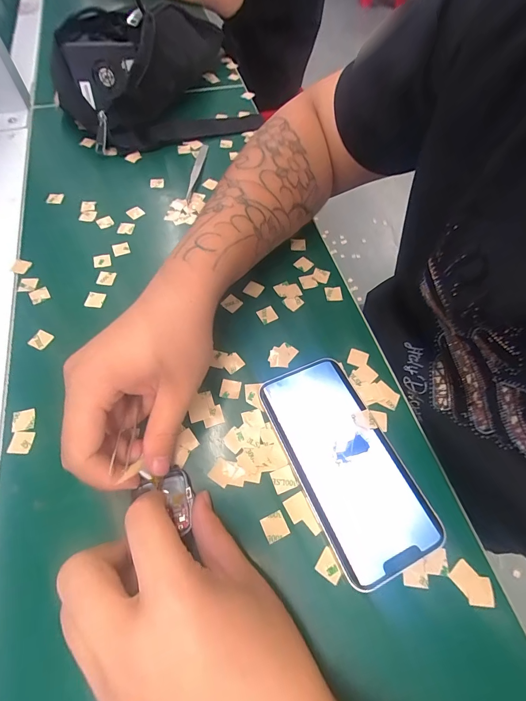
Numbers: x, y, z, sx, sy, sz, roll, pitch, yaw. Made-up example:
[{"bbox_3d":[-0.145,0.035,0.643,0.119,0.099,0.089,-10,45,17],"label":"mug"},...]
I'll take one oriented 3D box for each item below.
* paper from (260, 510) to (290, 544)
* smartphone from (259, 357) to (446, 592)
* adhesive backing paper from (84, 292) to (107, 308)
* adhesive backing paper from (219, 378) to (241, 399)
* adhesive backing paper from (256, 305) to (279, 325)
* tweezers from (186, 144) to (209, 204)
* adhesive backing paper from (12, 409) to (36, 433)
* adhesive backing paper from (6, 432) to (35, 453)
[{"bbox_3d":[0.008,0.113,0.215,0.015,0.004,0.015,-22,64,-14],"label":"paper"},{"bbox_3d":[0.056,0.074,0.235,0.069,0.010,0.143,-21,63,-14],"label":"smartphone"},{"bbox_3d":[-0.151,-0.046,0.300,0.016,0.004,0.015,7,63,-4],"label":"adhesive backing paper"},{"bbox_3d":[-0.026,0.030,0.262,0.016,0.004,0.015,9,60,3],"label":"adhesive backing paper"},{"bbox_3d":[0.004,-0.032,0.299,0.015,0.004,0.015,-26,71,-13],"label":"adhesive backing paper"},{"bbox_3d":[-0.076,-0.210,0.385,0.010,0.013,0.109,4,60,0],"label":"tweezers"},{"bbox_3d":[-0.176,0.051,0.245,0.016,0.004,0.015,-14,64,-8],"label":"adhesive backing paper"},{"bbox_3d":[-0.172,0.064,0.235,0.016,0.004,0.015,0,60,-2],"label":"adhesive backing paper"}]

